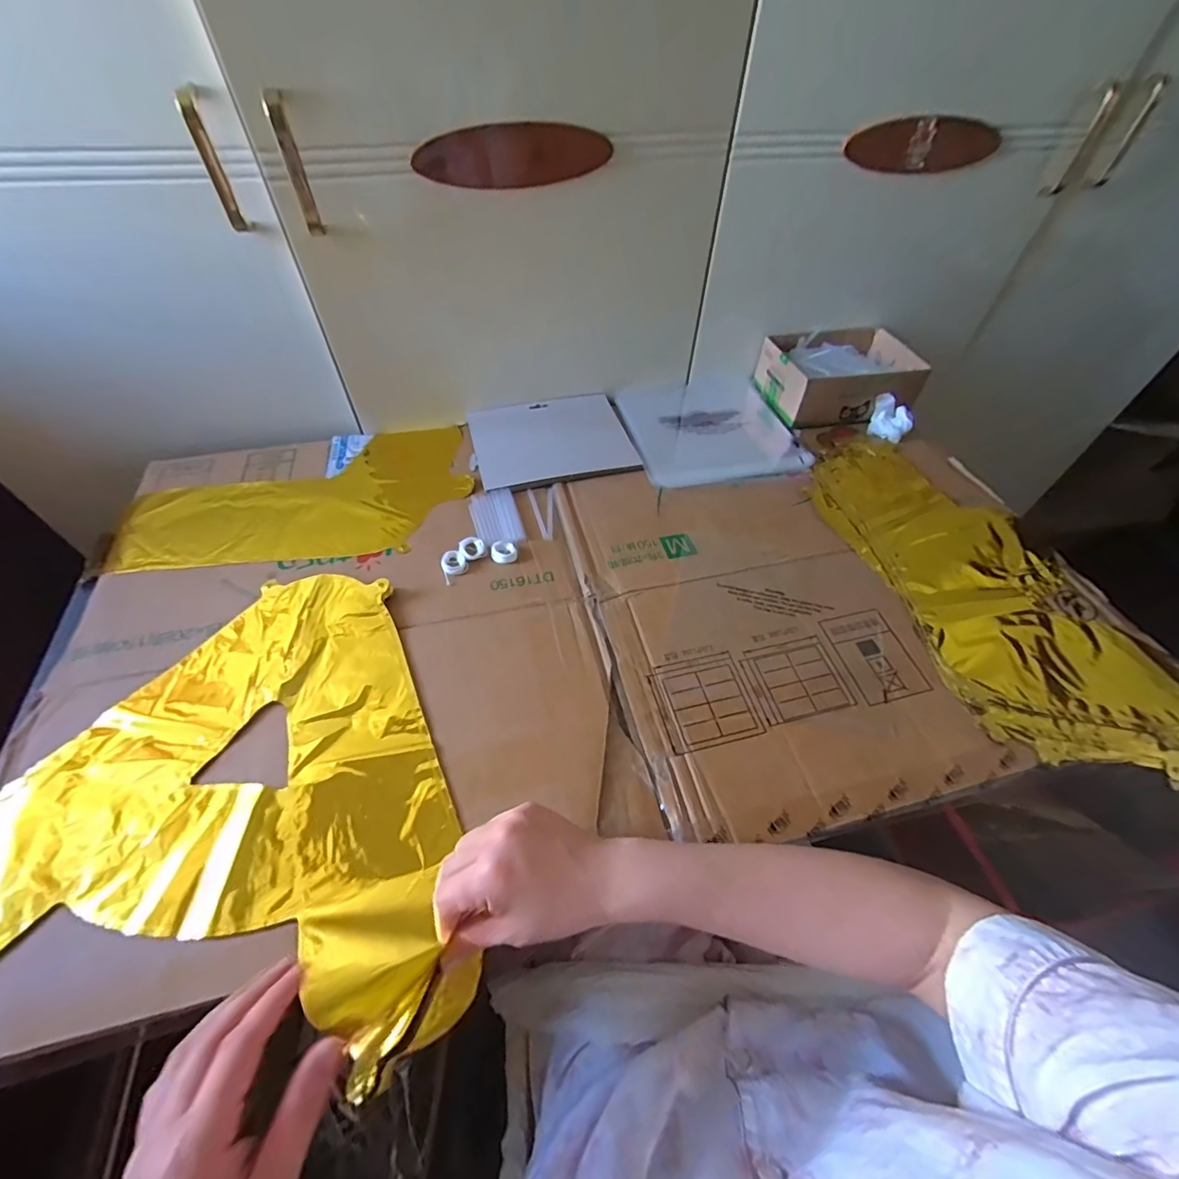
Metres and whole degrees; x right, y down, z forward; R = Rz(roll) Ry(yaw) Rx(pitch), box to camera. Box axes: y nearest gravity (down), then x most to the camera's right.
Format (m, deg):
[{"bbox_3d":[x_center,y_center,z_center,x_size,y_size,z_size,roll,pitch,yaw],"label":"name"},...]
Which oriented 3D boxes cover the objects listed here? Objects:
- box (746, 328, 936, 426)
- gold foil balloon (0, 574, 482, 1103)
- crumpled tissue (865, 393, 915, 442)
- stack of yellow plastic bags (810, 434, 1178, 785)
[{"bbox_3d":[0.346,-0.297,0.718,0.190,0.064,0.141,-8,53,-9],"label":"box"},{"bbox_3d":[-0.297,0.167,0.376,0.364,0.038,0.356,-15,54,-14],"label":"gold foil balloon"},{"bbox_3d":[0.400,-0.229,0.681,0.055,0.035,0.045,29,57,19],"label":"crumpled tissue"},{"bbox_3d":[0.407,-0.013,0.552,0.241,0.037,0.449,-13,54,-11],"label":"stack of yellow plastic bags"}]

